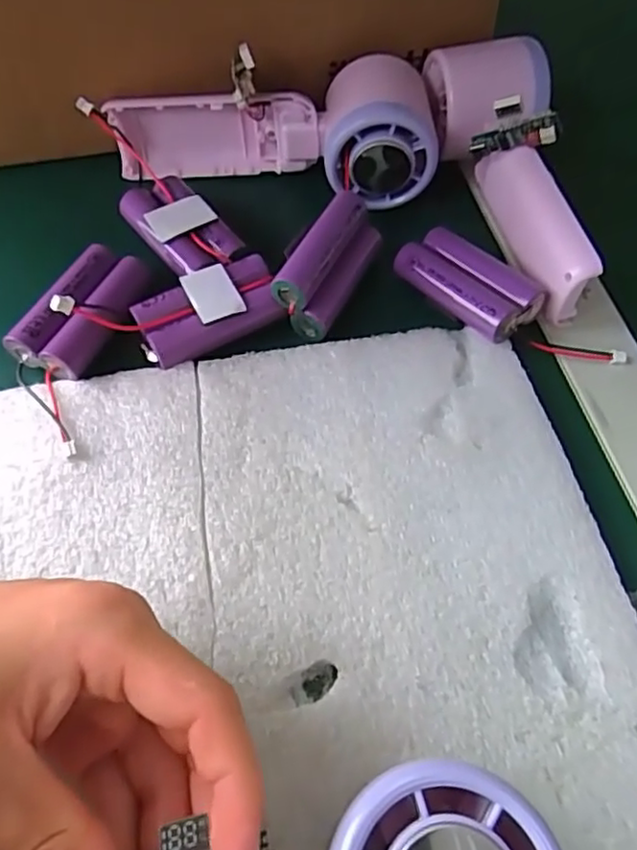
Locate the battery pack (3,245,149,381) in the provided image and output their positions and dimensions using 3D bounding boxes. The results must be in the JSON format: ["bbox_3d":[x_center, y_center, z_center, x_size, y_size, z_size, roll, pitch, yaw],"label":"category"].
[{"bbox_3d":[-0.103,-0.053,0.286,0.037,0.020,0.065,20,60,9],"label":"battery pack"}]

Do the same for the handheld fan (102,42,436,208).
[{"bbox_3d":[-0.024,-0.157,0.335,0.169,0.060,0.055,7,58,1],"label":"handheld fan"}]

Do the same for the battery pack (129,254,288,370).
[{"bbox_3d":[-0.048,-0.053,0.290,0.064,0.013,0.036,-27,64,-18],"label":"battery pack"}]

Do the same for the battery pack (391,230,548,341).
[{"bbox_3d":[0.067,-0.066,0.299,0.034,0.019,0.065,-36,66,-22],"label":"battery pack"}]

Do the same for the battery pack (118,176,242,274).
[{"bbox_3d":[-0.068,-0.096,0.319,0.034,0.020,0.066,-31,65,-20],"label":"battery pack"}]

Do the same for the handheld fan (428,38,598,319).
[{"bbox_3d":[0.089,-0.124,0.319,0.061,0.059,0.151,1,58,-3],"label":"handheld fan"}]

